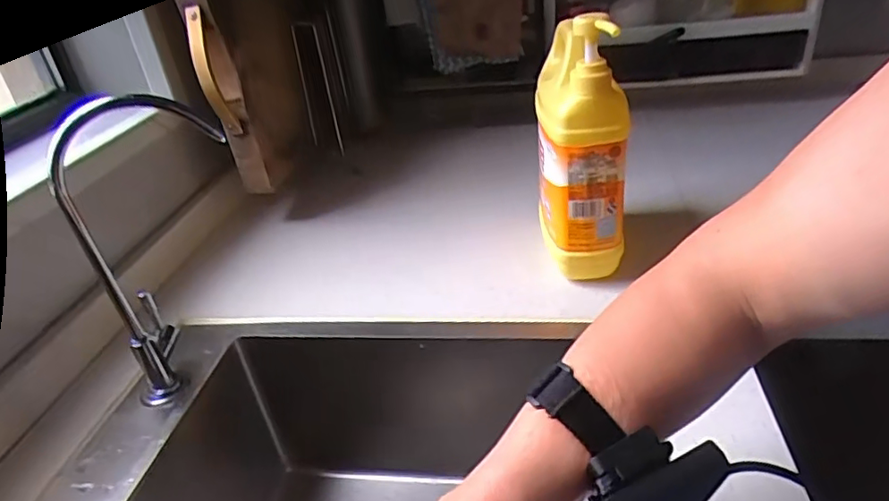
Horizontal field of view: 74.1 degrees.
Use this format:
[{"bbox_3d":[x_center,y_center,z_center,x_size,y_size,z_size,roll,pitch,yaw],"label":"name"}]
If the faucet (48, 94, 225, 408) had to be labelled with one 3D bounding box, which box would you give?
[{"bbox_3d":[-0.229,-0.005,0.497,0.131,0.250,0.077,-18,31,-16],"label":"faucet"}]

